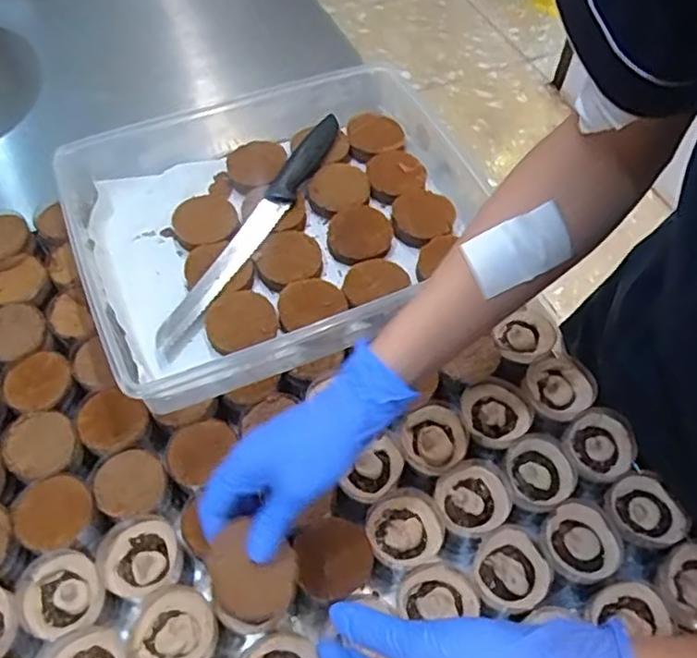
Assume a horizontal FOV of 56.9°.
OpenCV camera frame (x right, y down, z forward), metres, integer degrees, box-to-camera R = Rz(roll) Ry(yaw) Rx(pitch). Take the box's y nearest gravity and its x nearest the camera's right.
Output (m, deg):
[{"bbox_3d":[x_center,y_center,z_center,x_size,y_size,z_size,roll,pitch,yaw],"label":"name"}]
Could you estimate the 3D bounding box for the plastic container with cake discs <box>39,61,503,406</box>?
[{"bbox_3d":[-0.056,-0.102,0.605,0.375,0.075,0.288,-22,59,-15],"label":"plastic container with cake discs"}]

